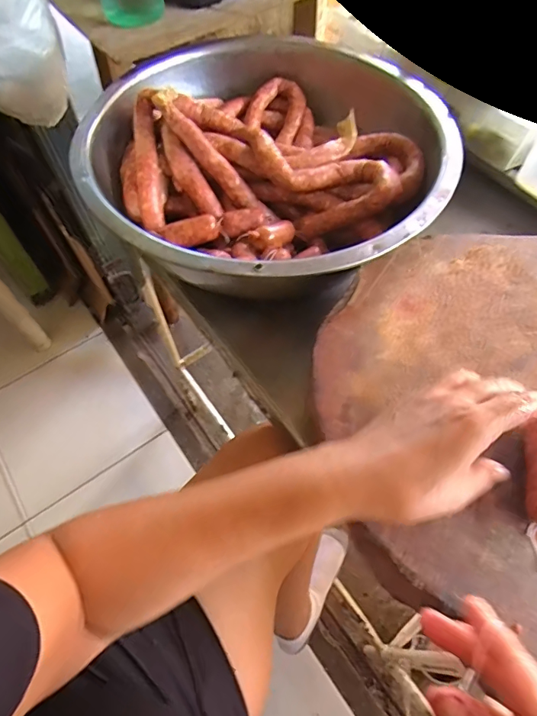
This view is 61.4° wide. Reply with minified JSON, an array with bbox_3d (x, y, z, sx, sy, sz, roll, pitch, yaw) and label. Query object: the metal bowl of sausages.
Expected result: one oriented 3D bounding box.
[{"bbox_3d":[0.010,-0.271,0.608,0.452,0.104,0.418,-1,60,1],"label":"metal bowl of sausages"}]

